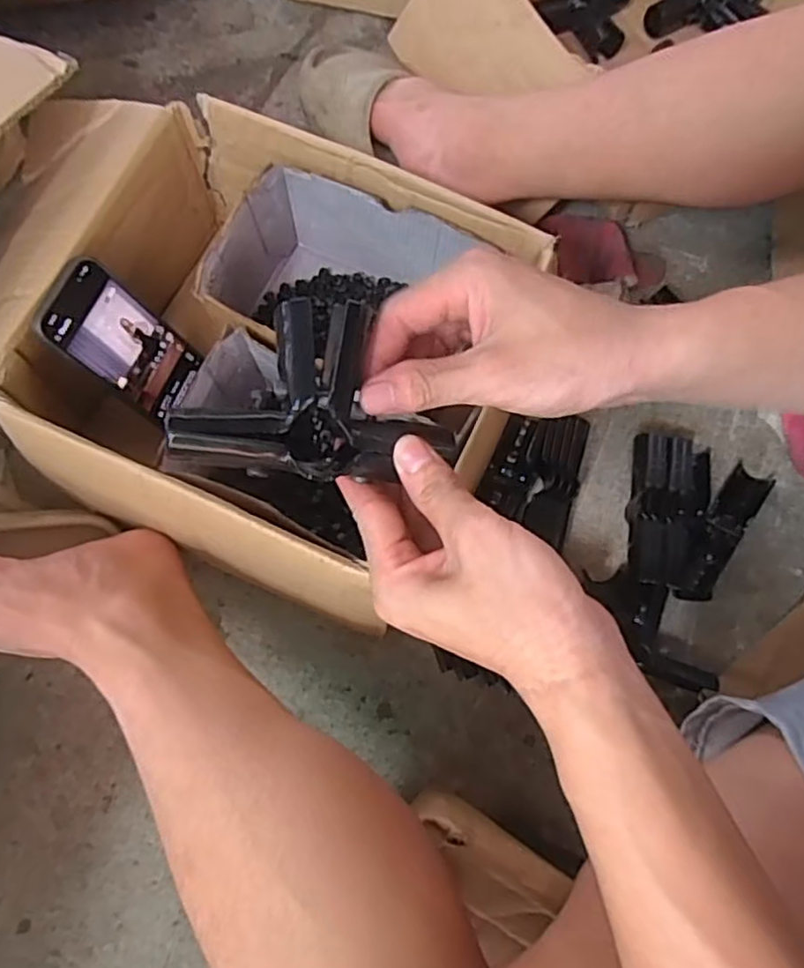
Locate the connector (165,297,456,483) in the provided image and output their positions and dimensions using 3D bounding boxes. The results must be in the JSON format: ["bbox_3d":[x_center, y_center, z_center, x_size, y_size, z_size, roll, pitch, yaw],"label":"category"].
[{"bbox_3d":[-0.037,-0.042,0.308,0.121,0.040,0.079,4,70,-1],"label":"connector"}]

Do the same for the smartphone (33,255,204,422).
[{"bbox_3d":[-0.210,-0.107,0.517,0.008,0.129,0.070,8,70,31],"label":"smartphone"}]

